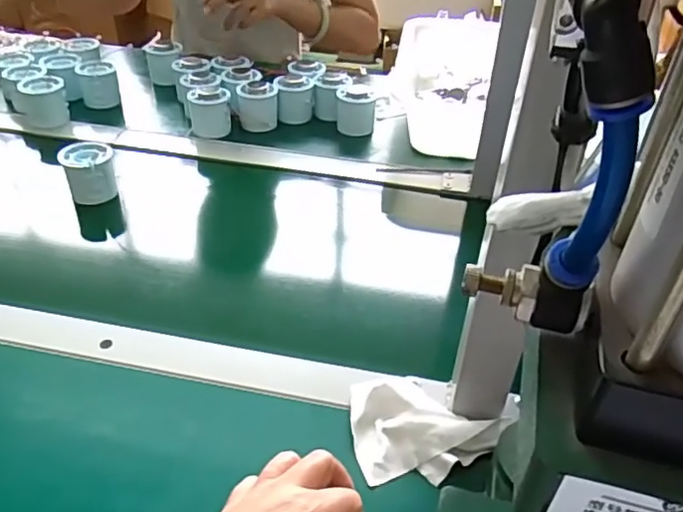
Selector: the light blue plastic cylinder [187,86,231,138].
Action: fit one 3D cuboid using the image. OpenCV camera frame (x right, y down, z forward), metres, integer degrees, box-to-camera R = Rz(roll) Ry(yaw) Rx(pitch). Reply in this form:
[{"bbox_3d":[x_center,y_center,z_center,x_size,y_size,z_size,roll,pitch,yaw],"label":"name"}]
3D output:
[{"bbox_3d":[-0.178,-0.197,0.820,0.052,0.054,0.057,-8,40,-12],"label":"light blue plastic cylinder"}]

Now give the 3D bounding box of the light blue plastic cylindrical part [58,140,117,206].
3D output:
[{"bbox_3d":[-0.283,-0.095,0.685,0.052,0.048,0.064,-18,43,-24],"label":"light blue plastic cylindrical part"}]

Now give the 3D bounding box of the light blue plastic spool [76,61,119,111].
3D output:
[{"bbox_3d":[-0.353,-0.249,0.883,0.054,0.056,0.043,-13,41,-18],"label":"light blue plastic spool"}]

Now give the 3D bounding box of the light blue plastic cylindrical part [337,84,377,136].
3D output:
[{"bbox_3d":[0.020,-0.206,0.848,0.051,0.061,0.049,1,38,-1],"label":"light blue plastic cylindrical part"}]

